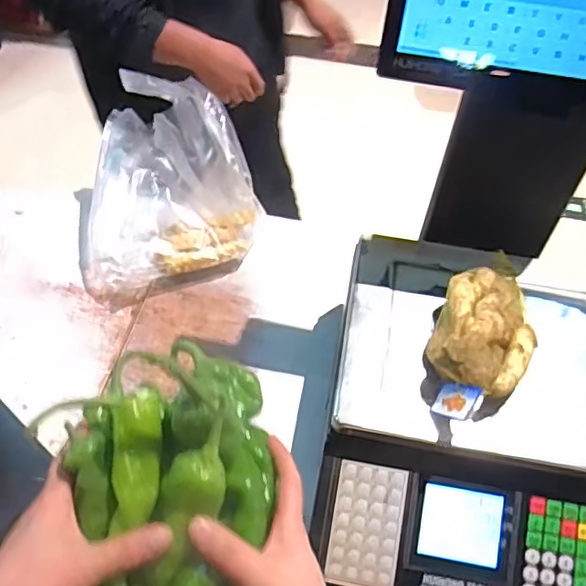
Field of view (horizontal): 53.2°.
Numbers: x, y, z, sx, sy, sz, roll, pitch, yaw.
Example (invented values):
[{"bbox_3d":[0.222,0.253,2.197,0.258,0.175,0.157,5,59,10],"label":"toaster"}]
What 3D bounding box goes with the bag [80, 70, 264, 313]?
[{"bbox_3d":[-0.201,-0.181,0.911,0.276,0.223,0.298,-8,50,-11],"label":"bag"}]

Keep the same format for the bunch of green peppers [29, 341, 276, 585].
[{"bbox_3d":[-0.097,0.159,0.404,0.158,0.146,0.268,-1,49,-5],"label":"bunch of green peppers"}]

